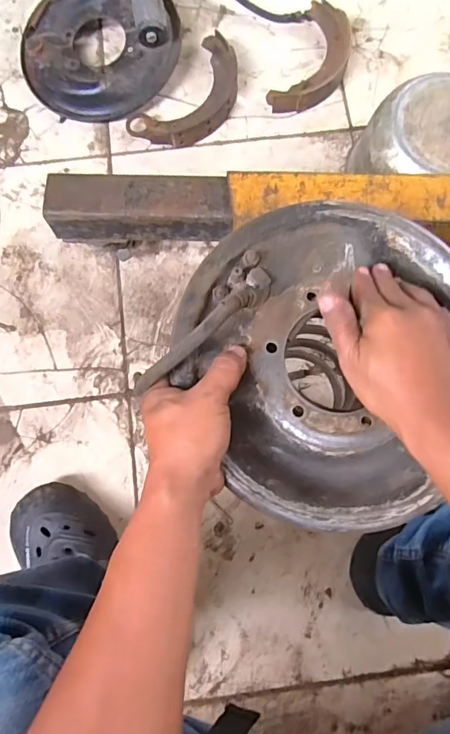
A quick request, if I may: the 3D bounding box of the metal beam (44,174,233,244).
[{"bbox_3d":[-0.108,-0.203,0.631,0.233,0.067,0.070,2,77,0],"label":"metal beam"}]

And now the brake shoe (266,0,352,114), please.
[{"bbox_3d":[0.157,-0.517,0.819,0.098,0.030,0.218,24,80,5],"label":"brake shoe"}]

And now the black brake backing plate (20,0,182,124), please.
[{"bbox_3d":[-0.207,-0.533,0.797,0.266,0.083,0.239,-13,79,-2],"label":"black brake backing plate"}]

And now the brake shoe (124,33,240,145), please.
[{"bbox_3d":[-0.051,-0.444,0.805,0.118,0.031,0.223,40,82,7],"label":"brake shoe"}]

